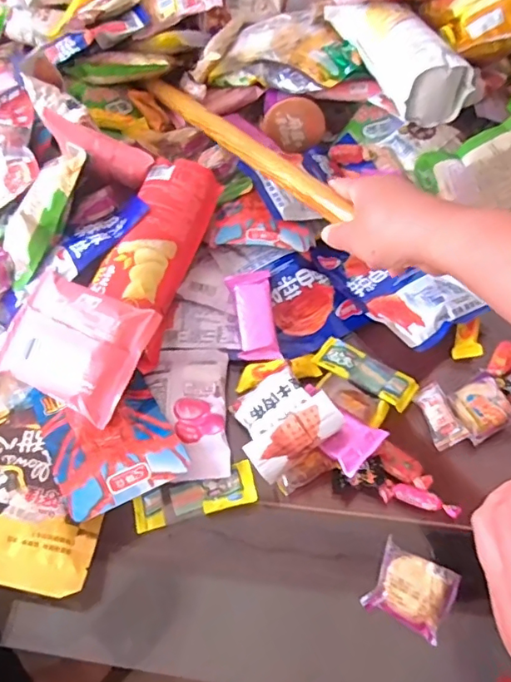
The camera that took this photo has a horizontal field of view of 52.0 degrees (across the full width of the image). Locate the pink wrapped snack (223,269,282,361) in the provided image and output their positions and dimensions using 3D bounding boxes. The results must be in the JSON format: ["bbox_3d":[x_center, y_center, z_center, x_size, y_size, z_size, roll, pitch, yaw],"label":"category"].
[{"bbox_3d":[-0.001,-0.026,0.519,0.041,0.016,0.095,-9,67,-2],"label":"pink wrapped snack"}]

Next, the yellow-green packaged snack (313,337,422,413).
[{"bbox_3d":[0.104,0.028,0.496,0.098,0.007,0.037,31,61,25],"label":"yellow-green packaged snack"}]

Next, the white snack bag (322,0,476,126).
[{"bbox_3d":[0.153,-0.324,0.581,0.076,0.067,0.215,-15,53,-7],"label":"white snack bag"}]

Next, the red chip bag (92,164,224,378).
[{"bbox_3d":[-0.101,-0.081,0.512,0.075,0.046,0.211,13,74,14],"label":"red chip bag"}]

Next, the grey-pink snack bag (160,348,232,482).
[{"bbox_3d":[-0.052,0.061,0.477,0.057,0.013,0.132,-8,52,-2],"label":"grey-pink snack bag"}]

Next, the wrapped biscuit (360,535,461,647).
[{"bbox_3d":[0.113,0.179,0.376,0.054,0.017,0.048,21,57,19],"label":"wrapped biscuit"}]

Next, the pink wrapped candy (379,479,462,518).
[{"bbox_3d":[0.132,0.126,0.420,0.060,0.008,0.017,12,54,13],"label":"pink wrapped candy"}]

